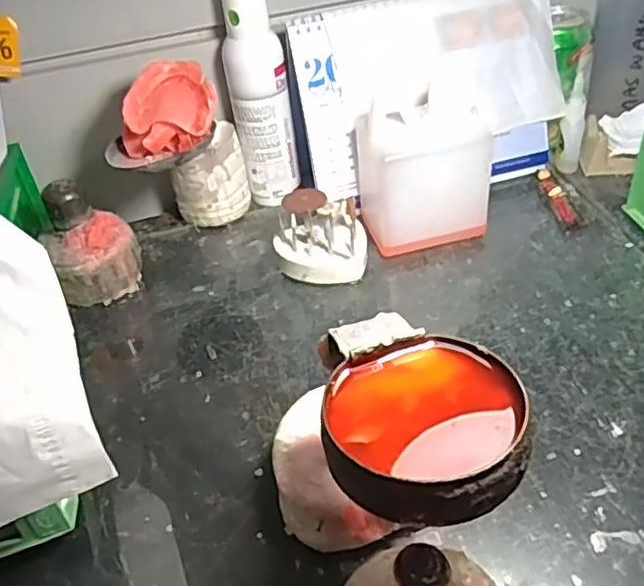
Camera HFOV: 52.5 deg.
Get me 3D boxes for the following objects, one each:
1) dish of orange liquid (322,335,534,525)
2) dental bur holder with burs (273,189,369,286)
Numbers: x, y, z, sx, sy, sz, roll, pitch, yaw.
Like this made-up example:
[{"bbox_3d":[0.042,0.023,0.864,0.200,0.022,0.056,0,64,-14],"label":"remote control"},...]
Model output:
[{"bbox_3d":[0.037,0.047,0.236,0.072,0.016,0.071,-4,41,3],"label":"dish of orange liquid"},{"bbox_3d":[-0.001,-0.043,0.510,0.069,0.052,0.059,-1,42,7],"label":"dental bur holder with burs"}]

